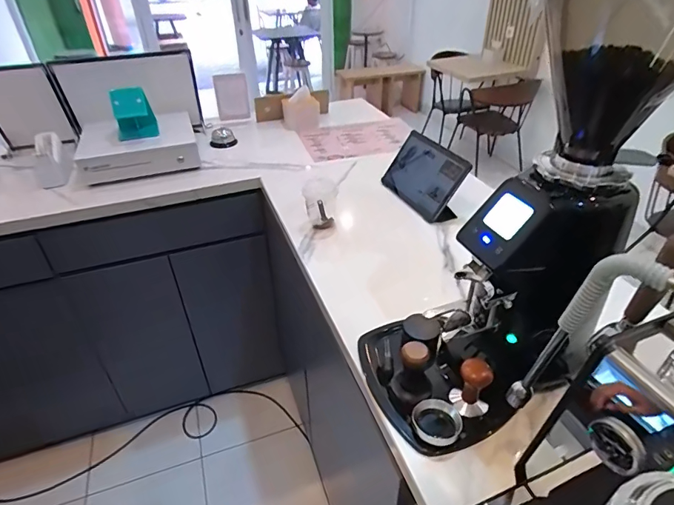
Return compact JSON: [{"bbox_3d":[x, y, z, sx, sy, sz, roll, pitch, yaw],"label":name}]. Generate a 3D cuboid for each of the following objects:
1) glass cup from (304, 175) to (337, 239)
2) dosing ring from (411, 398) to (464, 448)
[{"bbox_3d":[-0.038,-0.110,1.015,0.075,0.120,0.095,-3,37,-3],"label":"glass cup"},{"bbox_3d":[0.141,0.241,0.598,0.067,0.036,0.058,15,39,21],"label":"dosing ring"}]

